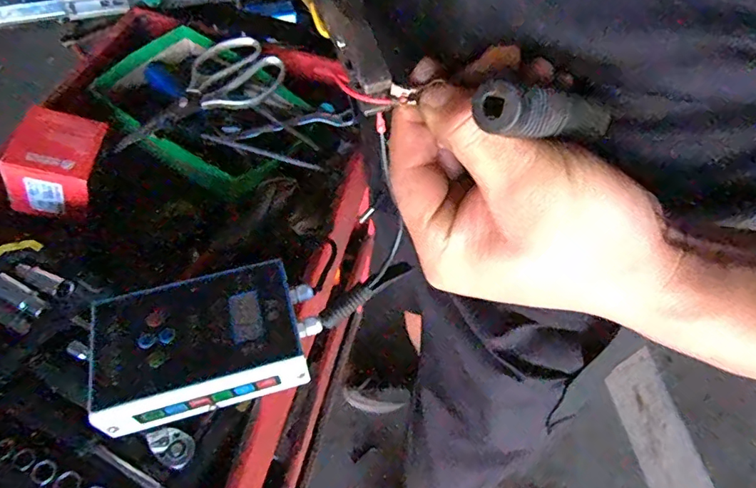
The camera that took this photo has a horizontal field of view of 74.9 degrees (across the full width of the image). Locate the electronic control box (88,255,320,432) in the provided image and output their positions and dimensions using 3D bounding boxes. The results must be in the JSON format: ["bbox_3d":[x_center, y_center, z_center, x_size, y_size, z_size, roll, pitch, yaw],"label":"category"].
[{"bbox_3d":[-0.131,0.076,0.374,0.150,0.045,0.101,-14,58,-14],"label":"electronic control box"}]

